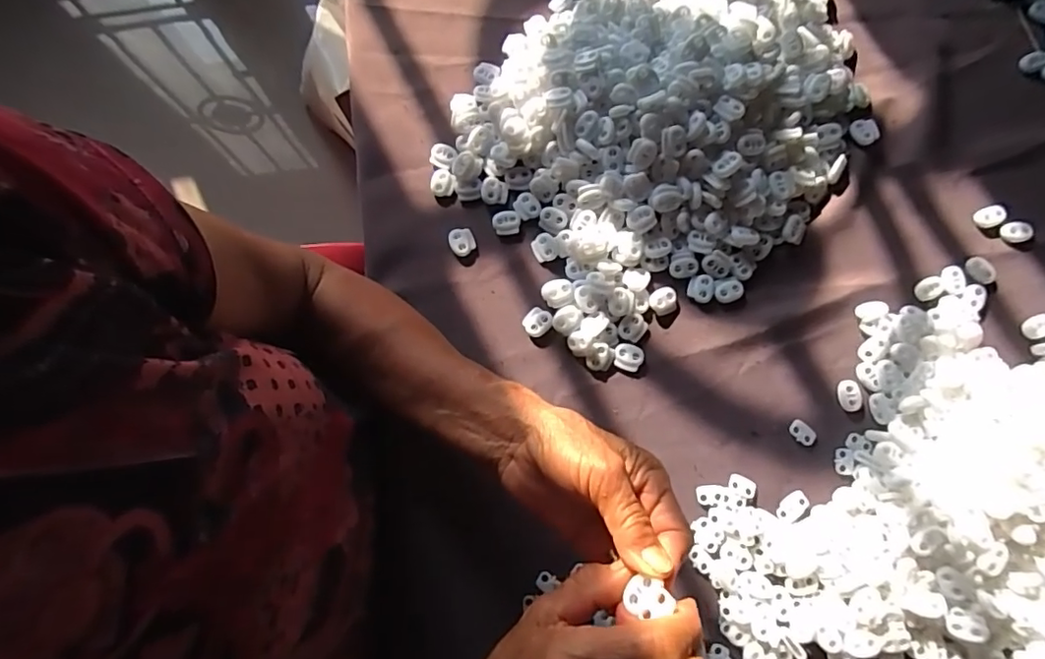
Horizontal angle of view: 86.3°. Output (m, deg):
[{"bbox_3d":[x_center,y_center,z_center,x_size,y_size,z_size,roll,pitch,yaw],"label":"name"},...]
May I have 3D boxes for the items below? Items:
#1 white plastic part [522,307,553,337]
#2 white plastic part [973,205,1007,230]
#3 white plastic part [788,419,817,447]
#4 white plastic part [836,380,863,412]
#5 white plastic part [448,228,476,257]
[{"bbox_3d":[0.012,-0.006,0.426,0.020,0.007,0.022,38,83,7],"label":"white plastic part"},{"bbox_3d":[0.364,-0.088,0.434,0.020,0.008,0.017,-24,80,-3],"label":"white plastic part"},{"bbox_3d":[0.205,0.076,0.408,0.019,0.004,0.013,39,83,8],"label":"white plastic part"},{"bbox_3d":[0.241,0.049,0.411,0.016,0.004,0.023,-6,80,0],"label":"white plastic part"},{"bbox_3d":[-0.048,-0.069,0.439,0.020,0.005,0.022,-14,80,-1],"label":"white plastic part"}]

